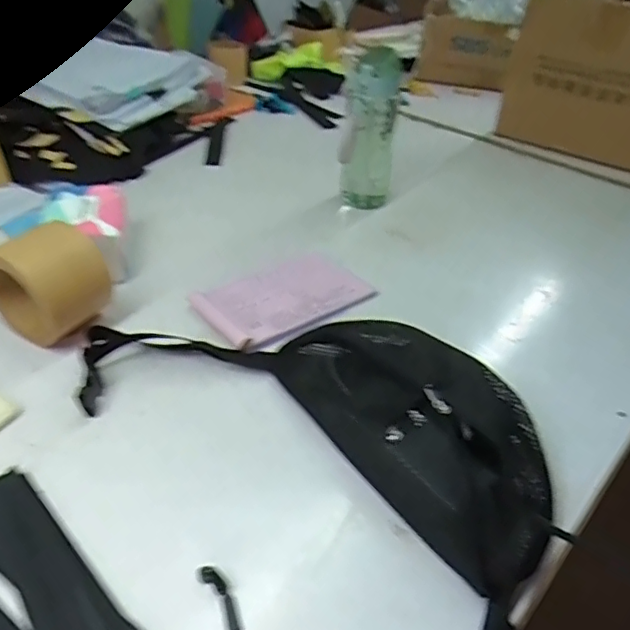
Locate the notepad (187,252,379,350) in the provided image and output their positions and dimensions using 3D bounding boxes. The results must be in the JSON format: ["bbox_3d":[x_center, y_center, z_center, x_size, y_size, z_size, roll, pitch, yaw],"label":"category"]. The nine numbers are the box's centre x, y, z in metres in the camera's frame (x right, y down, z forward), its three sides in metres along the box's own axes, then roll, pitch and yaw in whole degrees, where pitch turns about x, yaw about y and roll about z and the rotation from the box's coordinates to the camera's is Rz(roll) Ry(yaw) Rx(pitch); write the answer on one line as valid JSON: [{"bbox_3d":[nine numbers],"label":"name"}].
[{"bbox_3d":[-0.032,-0.023,0.647,0.186,0.020,0.122,-26,49,-33],"label":"notepad"}]

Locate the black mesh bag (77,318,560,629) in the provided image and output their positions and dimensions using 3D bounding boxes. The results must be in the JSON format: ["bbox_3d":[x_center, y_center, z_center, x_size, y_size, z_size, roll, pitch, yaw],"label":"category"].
[{"bbox_3d":[-0.008,0.062,0.499,0.445,0.087,0.212,23,43,21],"label":"black mesh bag"}]

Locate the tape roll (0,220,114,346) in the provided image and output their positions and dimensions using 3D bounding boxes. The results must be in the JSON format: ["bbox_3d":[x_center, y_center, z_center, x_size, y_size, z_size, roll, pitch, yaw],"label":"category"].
[{"bbox_3d":[-0.269,-0.035,0.563,0.100,0.111,0.078,23,42,20],"label":"tape roll"}]

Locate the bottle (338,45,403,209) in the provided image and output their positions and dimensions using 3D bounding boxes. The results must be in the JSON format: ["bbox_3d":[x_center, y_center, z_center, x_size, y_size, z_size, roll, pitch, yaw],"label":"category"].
[{"bbox_3d":[0.078,-0.252,0.795,0.077,0.213,0.072,5,39,1],"label":"bottle"}]

